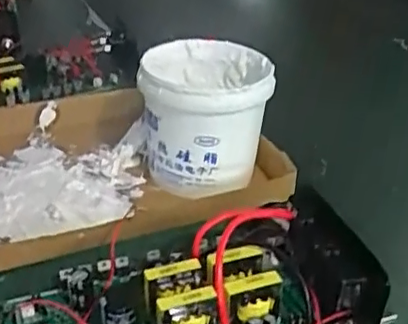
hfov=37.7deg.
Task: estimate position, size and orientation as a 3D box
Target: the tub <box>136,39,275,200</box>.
[{"bbox_3d":[-0.001,-0.038,0.590,0.122,0.123,0.121,5,31,1],"label":"tub"}]

